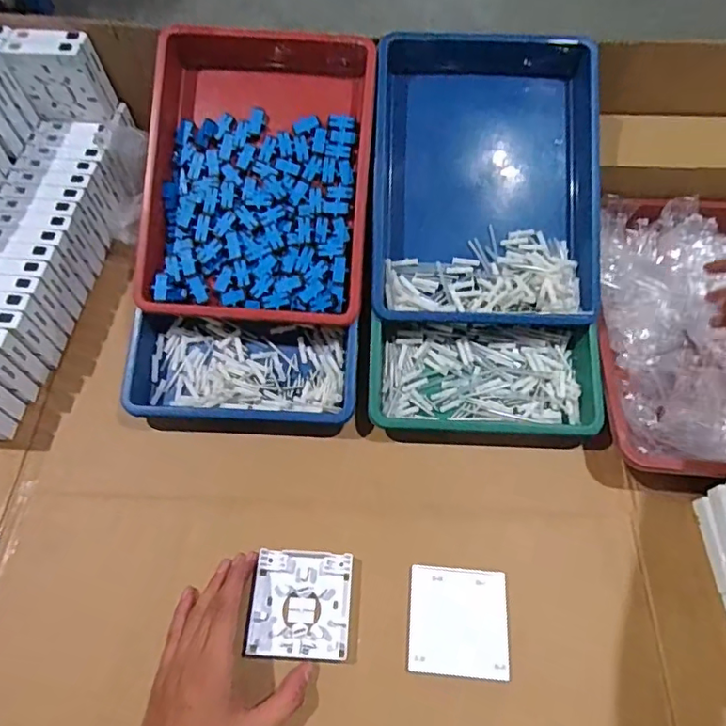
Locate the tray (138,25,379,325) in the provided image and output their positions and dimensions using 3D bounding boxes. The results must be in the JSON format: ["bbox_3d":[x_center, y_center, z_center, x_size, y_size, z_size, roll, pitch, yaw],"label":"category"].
[{"bbox_3d":[-0.114,-0.207,0.583,0.239,0.053,0.322,4,83,1],"label":"tray"}]

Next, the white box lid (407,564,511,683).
[{"bbox_3d":[0.085,0.230,0.472,0.087,0.008,0.087,5,62,2],"label":"white box lid"}]

